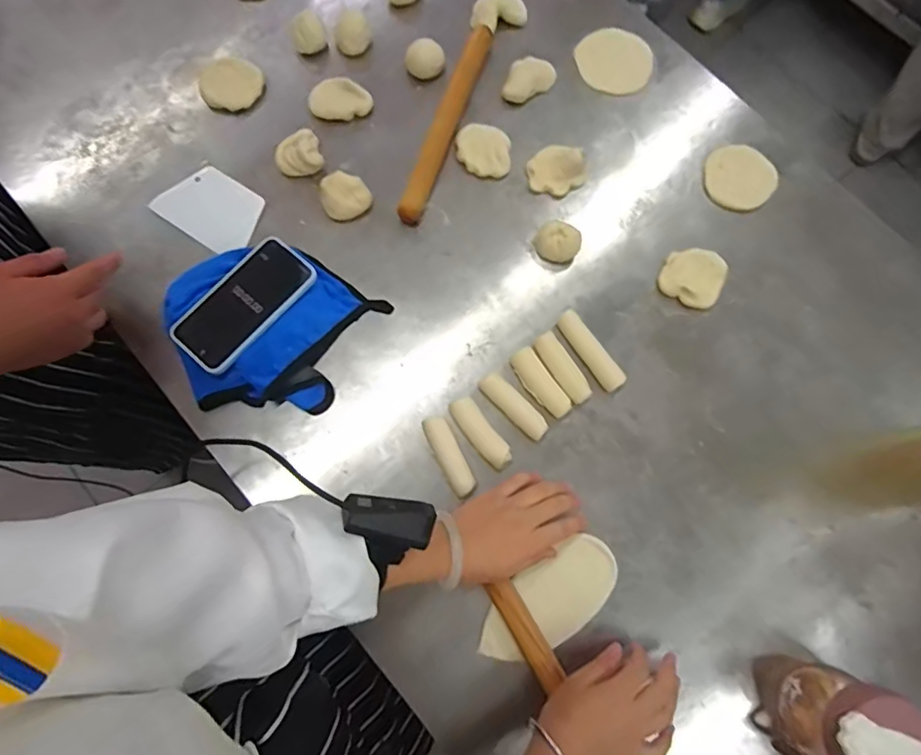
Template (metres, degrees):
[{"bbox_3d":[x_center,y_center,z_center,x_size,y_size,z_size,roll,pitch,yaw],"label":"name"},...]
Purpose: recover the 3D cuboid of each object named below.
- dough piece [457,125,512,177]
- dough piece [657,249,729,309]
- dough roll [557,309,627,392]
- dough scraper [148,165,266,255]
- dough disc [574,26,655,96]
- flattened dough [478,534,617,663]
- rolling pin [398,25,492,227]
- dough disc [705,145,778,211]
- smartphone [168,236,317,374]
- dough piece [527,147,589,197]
[{"bbox_3d":[0.029,-0.284,0.650,0.067,0.013,0.063,0,76,-2],"label":"dough piece"},{"bbox_3d":[0.275,-0.119,0.616,0.069,0.021,0.070,0,76,-2],"label":"dough piece"},{"bbox_3d":[0.147,-0.031,0.589,0.024,0.017,0.100,-33,79,-9],"label":"dough roll"},{"bbox_3d":[-0.294,-0.201,0.617,0.125,0.010,0.087,35,74,9],"label":"dough scraper"},{"bbox_3d":[0.206,-0.424,0.694,0.102,0.004,0.103,0,76,-2],"label":"dough disc"},{"bbox_3d":[0.090,0.228,0.526,0.157,0.012,0.073,-29,82,-6],"label":"flattened dough"},{"bbox_3d":[-0.017,-0.317,0.647,0.024,0.028,0.282,19,76,3],"label":"rolling pin"},{"bbox_3d":[0.354,-0.254,0.657,0.085,0.008,0.088,0,76,-2],"label":"dough disc"},{"bbox_3d":[-0.234,-0.080,0.562,0.078,0.009,0.156,40,78,12],"label":"smartphone"},{"bbox_3d":[0.119,-0.256,0.642,0.069,0.018,0.058,9,76,1],"label":"dough piece"}]

